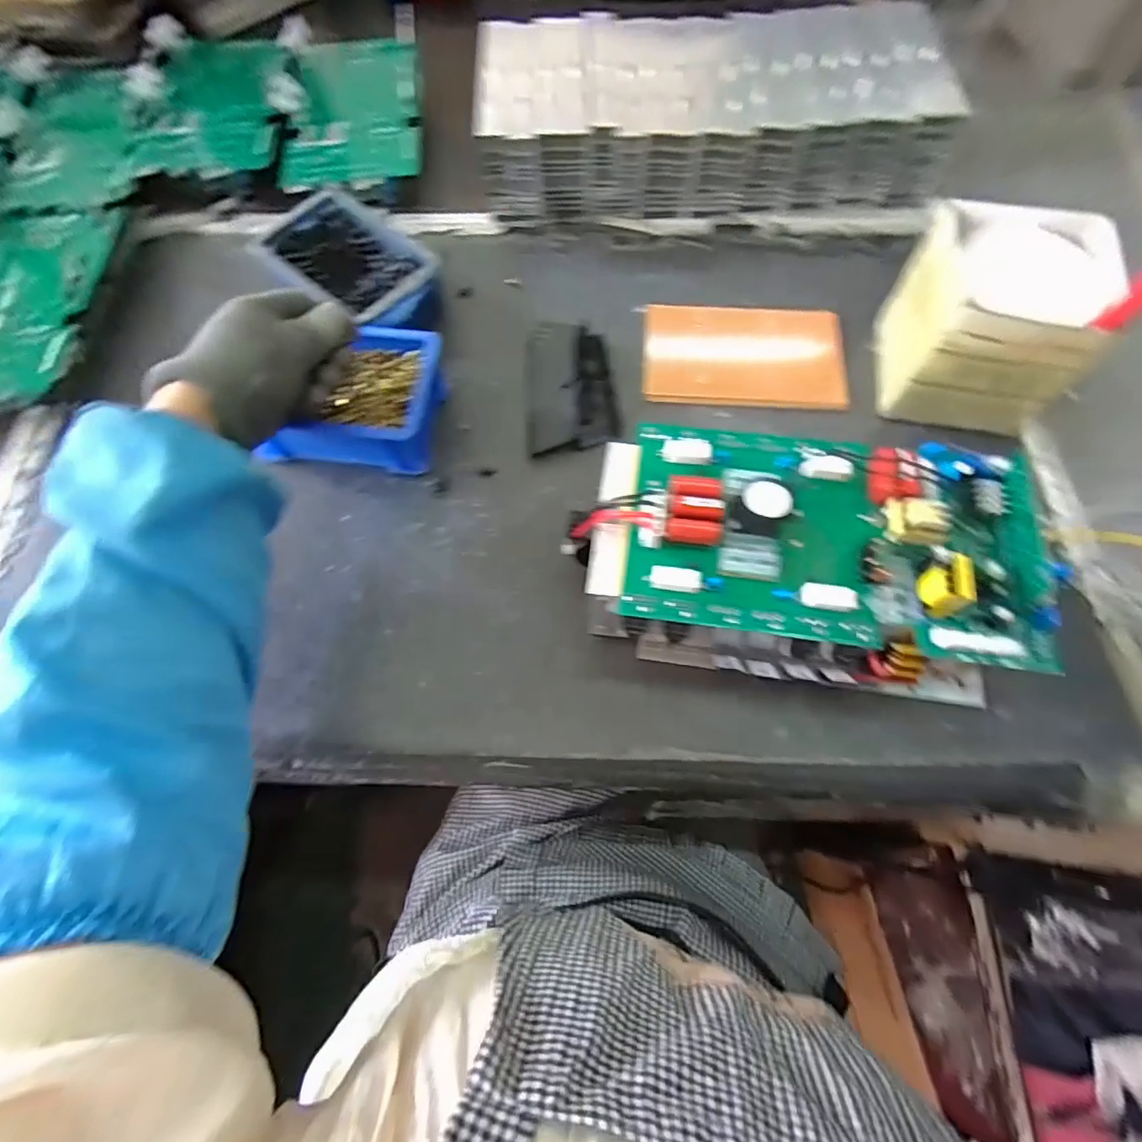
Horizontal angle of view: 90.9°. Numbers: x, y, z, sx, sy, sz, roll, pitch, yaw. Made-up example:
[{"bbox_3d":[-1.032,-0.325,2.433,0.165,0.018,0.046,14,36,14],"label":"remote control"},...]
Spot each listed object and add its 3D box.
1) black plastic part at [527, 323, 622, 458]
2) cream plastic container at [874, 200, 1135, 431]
[{"bbox_3d":[-0.003,-0.158,0.472,0.073,0.021,0.128,-7,69,-2],"label":"black plastic part"},{"bbox_3d":[0.322,-0.190,0.441,0.118,0.115,0.121,6,69,3],"label":"cream plastic container"}]

